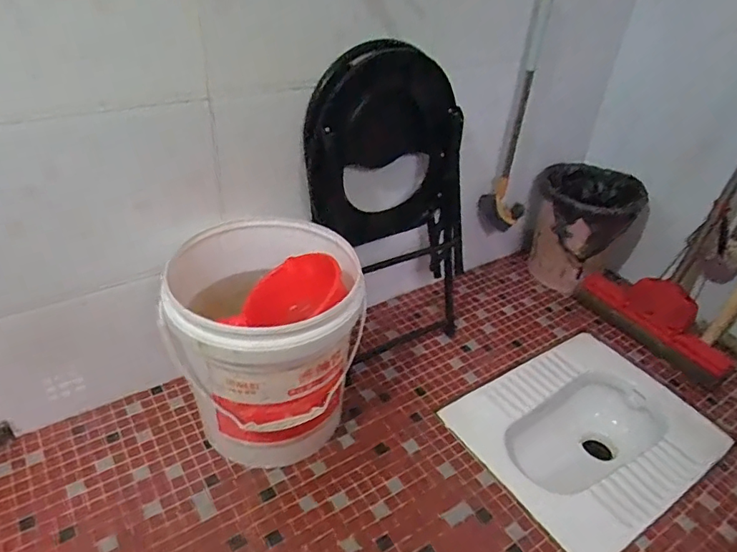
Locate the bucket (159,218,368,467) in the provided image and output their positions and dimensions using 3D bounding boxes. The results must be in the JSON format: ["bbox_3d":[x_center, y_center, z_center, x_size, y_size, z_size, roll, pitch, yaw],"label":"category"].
[{"bbox_3d":[-0.183,0.124,0.931,0.314,0.347,0.293,-6,40,-17],"label":"bucket"}]

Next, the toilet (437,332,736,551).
[{"bbox_3d":[0.437,0.407,1.150,0.477,0.270,0.384,-20,43,-31],"label":"toilet"}]

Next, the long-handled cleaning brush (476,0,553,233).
[{"bbox_3d":[0.360,-0.343,1.204,0.112,0.576,0.073,17,37,15],"label":"long-handled cleaning brush"}]

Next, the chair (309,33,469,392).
[{"bbox_3d":[0.051,-0.120,1.068,0.340,0.619,0.202,-18,42,-29],"label":"chair"}]

